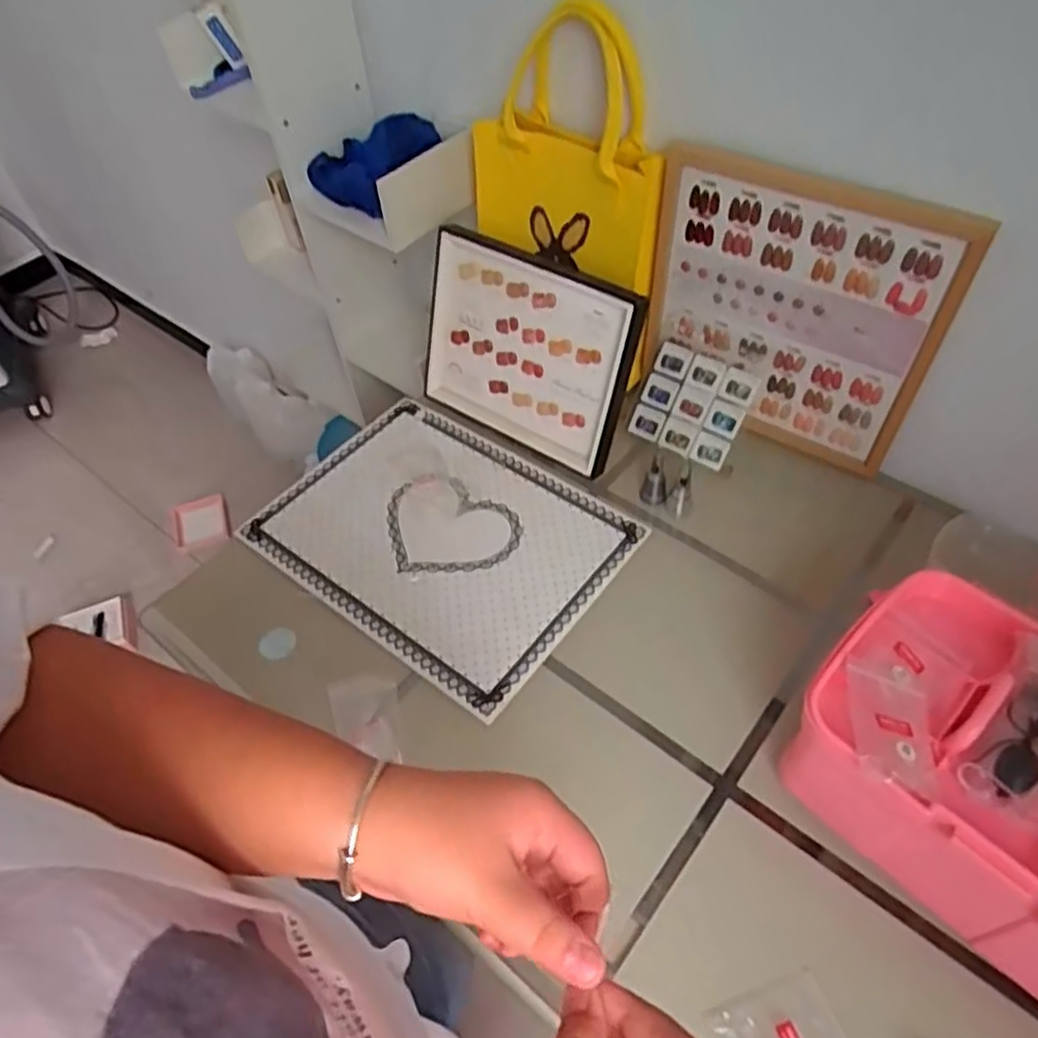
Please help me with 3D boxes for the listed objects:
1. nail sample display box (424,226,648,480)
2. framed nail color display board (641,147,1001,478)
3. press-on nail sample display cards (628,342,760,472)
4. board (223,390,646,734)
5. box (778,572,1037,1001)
[{"bbox_3d":[0.003,-0.200,0.888,0.278,0.230,0.031,28,40,23],"label":"nail sample display box"},{"bbox_3d":[0.292,-0.221,0.814,0.318,0.312,0.025,26,55,22],"label":"framed nail color display board"},{"bbox_3d":[0.212,-0.139,0.894,0.127,0.120,0.018,31,16,23],"label":"press-on nail sample display cards"},{"bbox_3d":[-0.093,0.015,0.849,0.384,0.013,0.292,30,60,24],"label":"board"},{"bbox_3d":[0.390,0.212,0.580,0.305,0.154,0.211,35,62,27],"label":"box"}]

